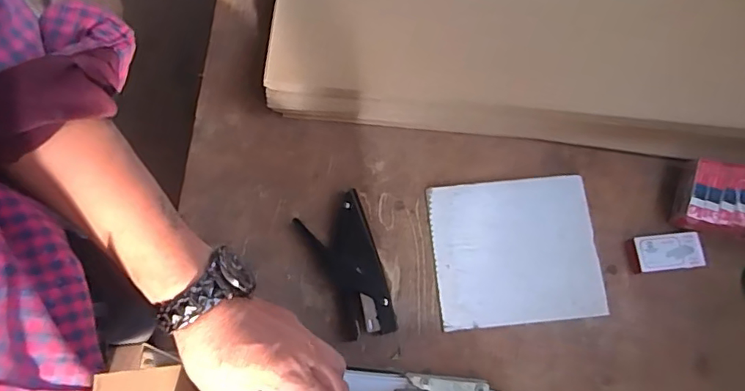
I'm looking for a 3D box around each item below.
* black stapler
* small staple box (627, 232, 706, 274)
[{"bbox_3d":[-0.025,0.079,0.547,0.066,0.025,0.144,-20,76,-6],"label":"black stapler"},{"bbox_3d":[0.319,0.063,0.562,0.076,0.014,0.038,-5,75,-2],"label":"small staple box"}]

